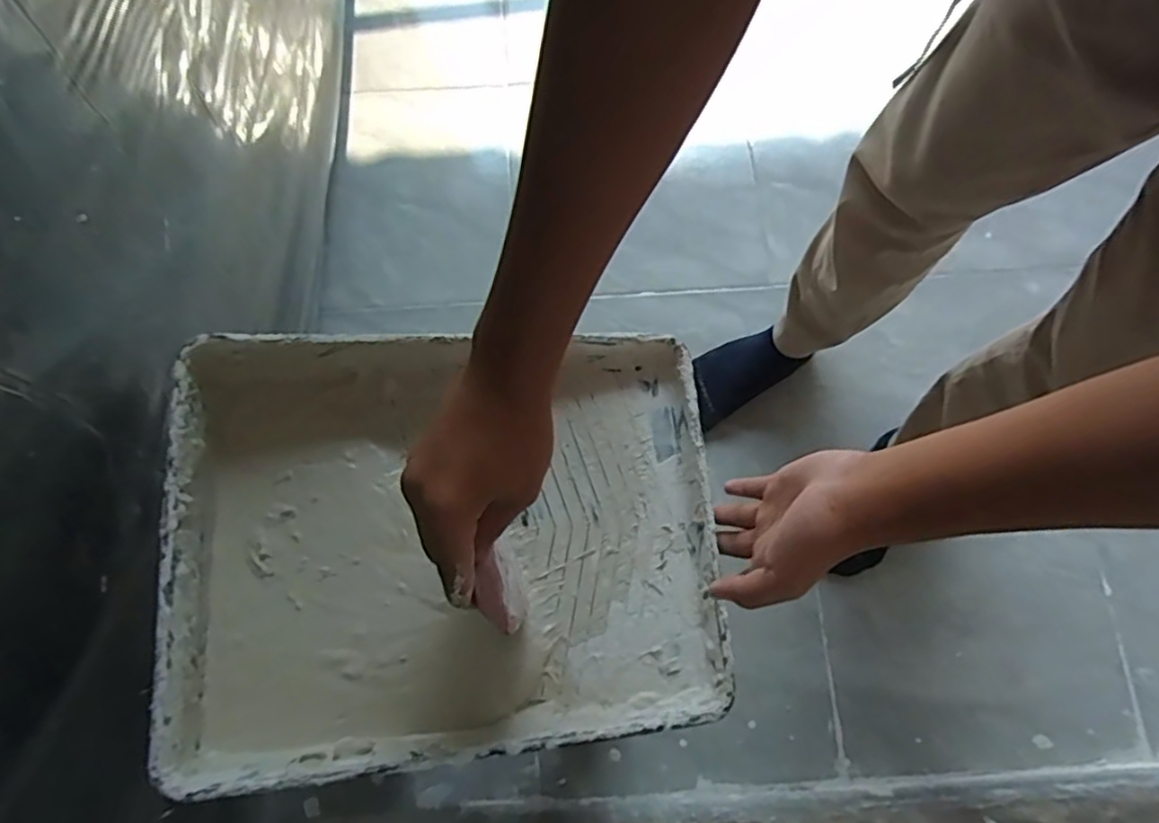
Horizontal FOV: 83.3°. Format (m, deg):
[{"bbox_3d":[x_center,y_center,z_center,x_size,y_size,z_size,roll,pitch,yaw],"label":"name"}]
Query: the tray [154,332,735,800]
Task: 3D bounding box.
[{"bbox_3d":[-0.078,0.081,0.444,0.346,0.061,0.272,-3,75,-9],"label":"tray"}]

